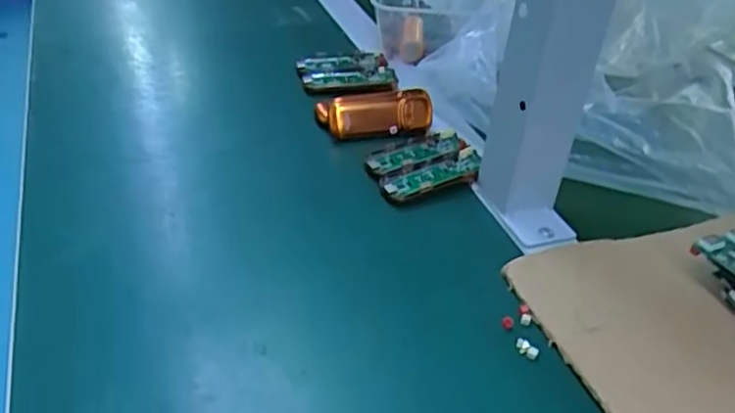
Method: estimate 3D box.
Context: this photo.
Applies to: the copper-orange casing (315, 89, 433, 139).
[{"bbox_3d":[0.008,-0.074,0.511,0.090,0.019,0.039,-3,39,-8],"label":"copper-orange casing"}]

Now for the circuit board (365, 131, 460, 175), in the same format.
[{"bbox_3d":[0.036,-0.040,0.490,0.081,0.004,0.028,-17,43,-24],"label":"circuit board"}]

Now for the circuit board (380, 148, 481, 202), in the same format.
[{"bbox_3d":[0.047,-0.023,0.466,0.082,0.009,0.022,-17,43,-24],"label":"circuit board"}]

